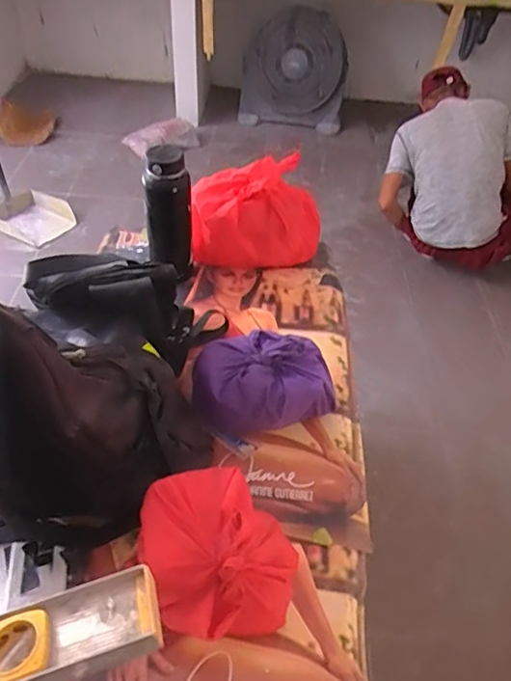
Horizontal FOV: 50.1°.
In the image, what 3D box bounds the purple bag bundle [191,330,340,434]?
[{"bbox_3d":[0.009,0.067,0.919,0.205,0.131,0.169,-18,50,-21],"label":"purple bag bundle"}]

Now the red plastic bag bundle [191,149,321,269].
[{"bbox_3d":[0.002,-0.289,1.227,0.278,0.186,0.159,1,46,-4],"label":"red plastic bag bundle"}]

